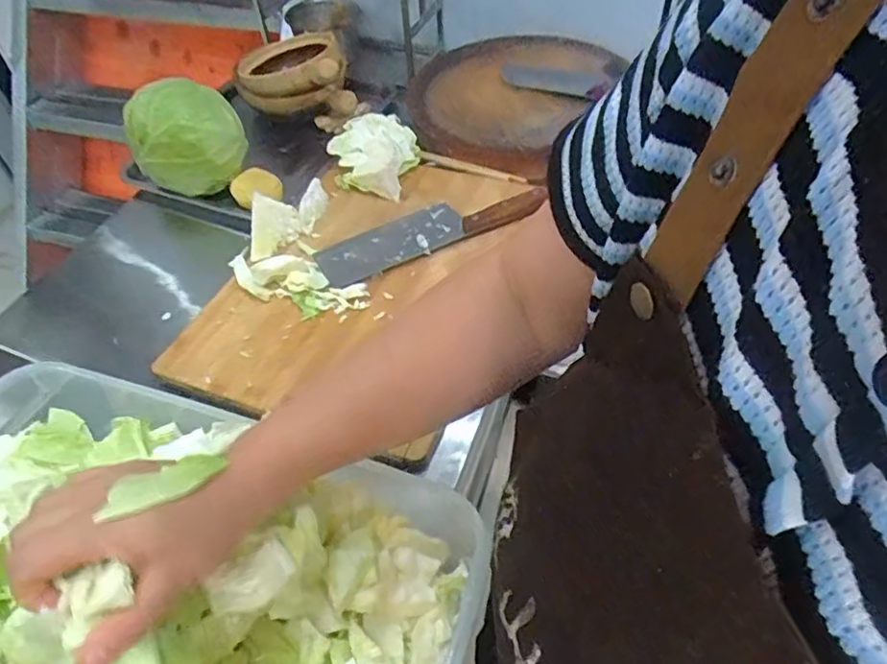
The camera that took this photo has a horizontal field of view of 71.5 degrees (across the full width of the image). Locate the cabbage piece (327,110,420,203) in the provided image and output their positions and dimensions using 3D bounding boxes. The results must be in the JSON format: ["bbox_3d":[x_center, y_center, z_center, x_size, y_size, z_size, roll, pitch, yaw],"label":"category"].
[{"bbox_3d":[-0.097,-0.250,0.870,0.125,0.045,0.150,-7,49,-3],"label":"cabbage piece"}]

